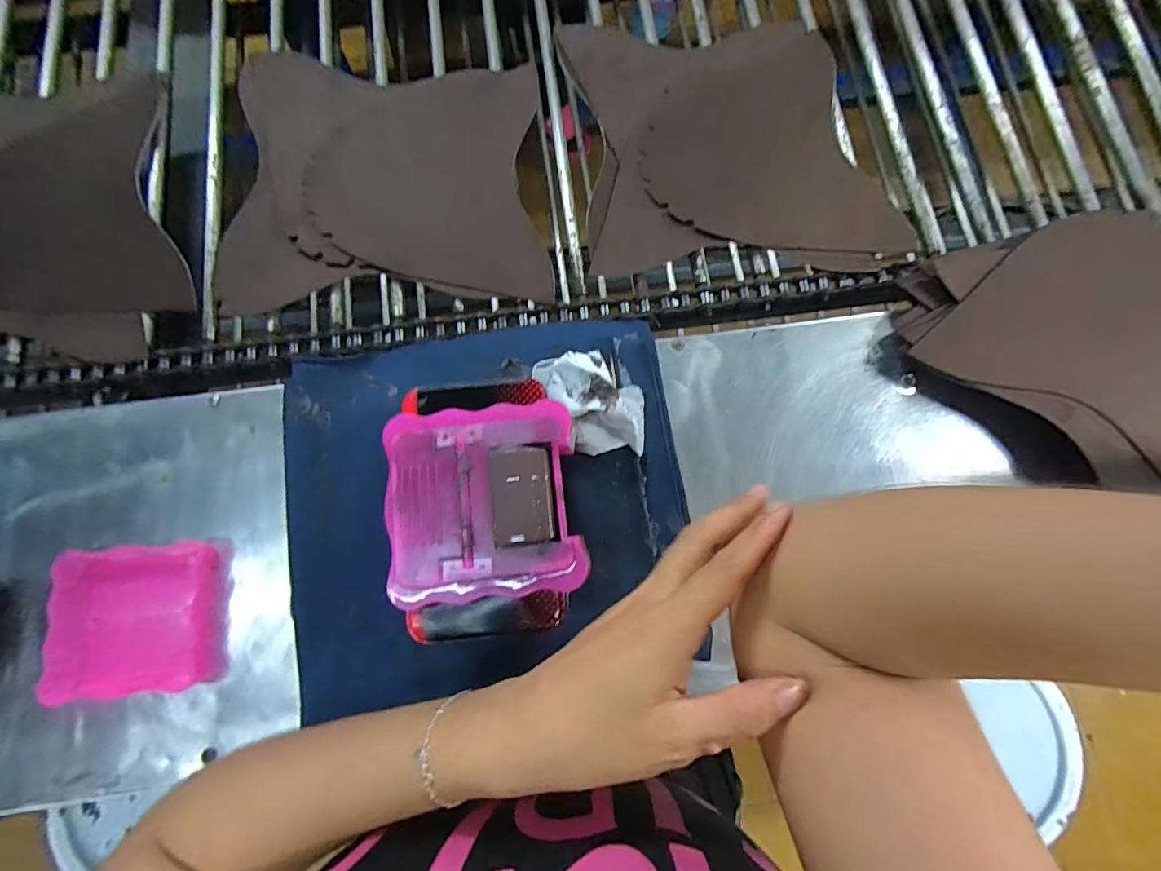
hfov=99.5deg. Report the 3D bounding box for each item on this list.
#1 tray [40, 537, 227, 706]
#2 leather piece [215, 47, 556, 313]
[{"bbox_3d":[-0.335,0.138,0.370,0.117,0.017,0.106,-6,77,-2],"label":"tray"},{"bbox_3d":[-0.187,-0.255,0.484,0.295,0.015,0.272,-3,77,-1],"label":"leather piece"}]

